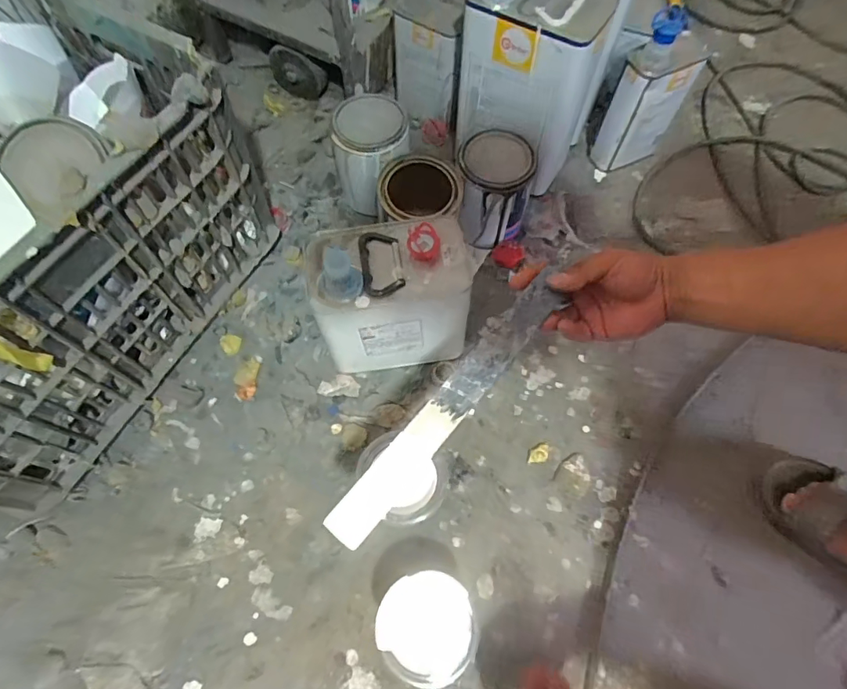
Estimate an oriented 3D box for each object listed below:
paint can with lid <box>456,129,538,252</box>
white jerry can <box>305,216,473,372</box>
[{"bbox_3d":[0.097,-0.216,0.696,0.100,0.124,0.097,7,67,3],"label":"paint can with lid"},{"bbox_3d":[-0.038,-0.060,0.598,0.176,0.166,0.131,-9,67,-4],"label":"white jerry can"}]

